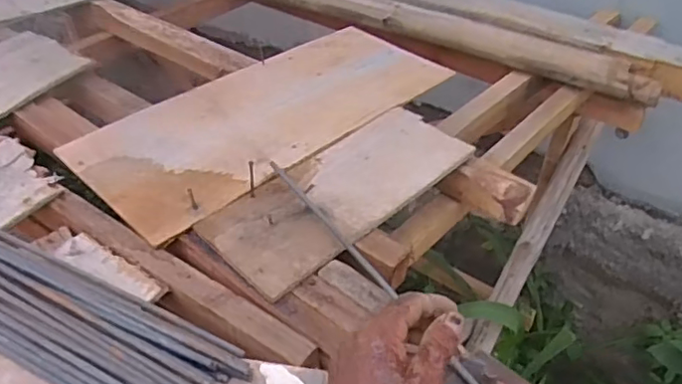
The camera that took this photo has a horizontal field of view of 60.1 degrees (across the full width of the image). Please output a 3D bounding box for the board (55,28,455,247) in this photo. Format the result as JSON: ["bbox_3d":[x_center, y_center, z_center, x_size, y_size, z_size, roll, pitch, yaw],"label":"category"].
[{"bbox_3d":[-0.103,-0.134,0.882,0.265,0.014,0.557,32,49,31],"label":"board"}]

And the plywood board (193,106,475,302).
[{"bbox_3d":[0.005,-0.011,0.741,0.149,0.017,0.354,33,50,32],"label":"plywood board"}]

